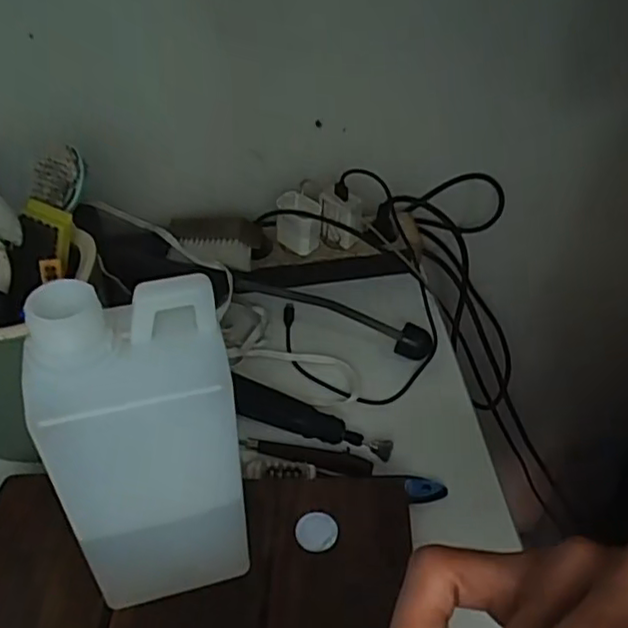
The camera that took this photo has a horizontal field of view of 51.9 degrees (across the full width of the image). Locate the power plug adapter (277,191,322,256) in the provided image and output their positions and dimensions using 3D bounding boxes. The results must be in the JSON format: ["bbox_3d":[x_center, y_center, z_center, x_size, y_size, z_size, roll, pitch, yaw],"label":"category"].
[{"bbox_3d":[-0.015,-0.087,0.624,0.042,0.063,0.027,-4,43,-1],"label":"power plug adapter"}]

